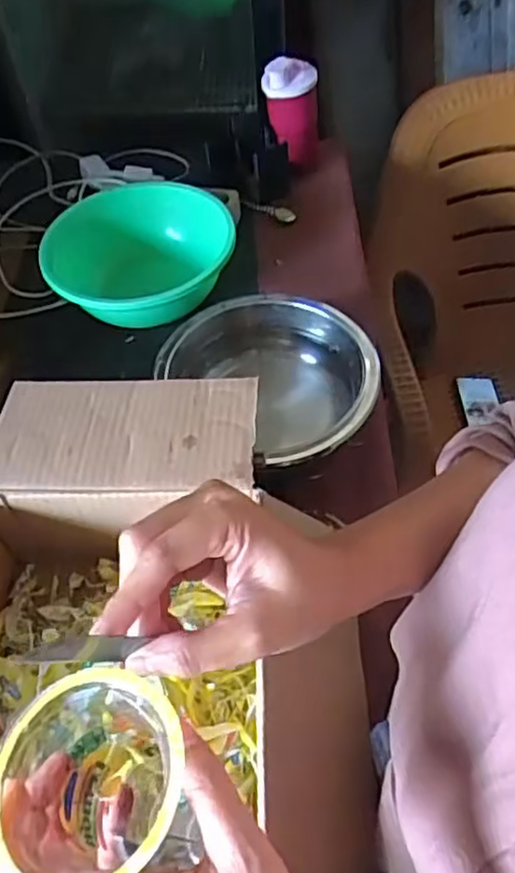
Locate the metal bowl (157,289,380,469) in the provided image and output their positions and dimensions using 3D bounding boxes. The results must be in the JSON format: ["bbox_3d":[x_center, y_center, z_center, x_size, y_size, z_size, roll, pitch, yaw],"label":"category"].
[{"bbox_3d":[0.016,-0.045,0.732,0.214,0.109,0.196,-1,53,1],"label":"metal bowl"}]

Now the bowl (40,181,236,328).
[{"bbox_3d":[-0.139,-0.214,0.837,0.220,0.083,0.222,-1,53,1],"label":"bowl"}]

